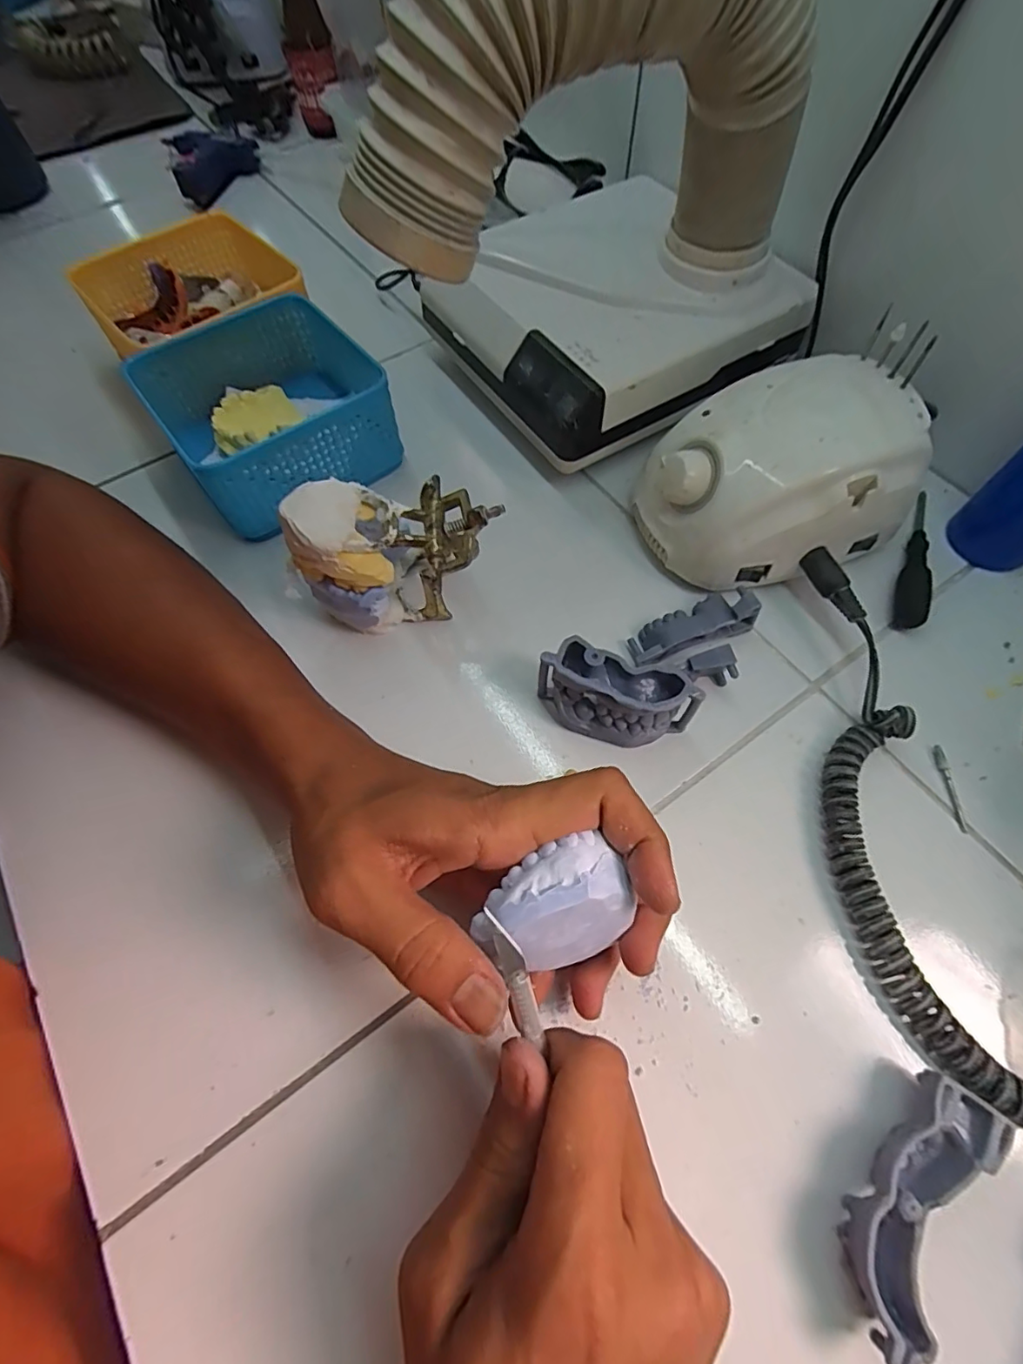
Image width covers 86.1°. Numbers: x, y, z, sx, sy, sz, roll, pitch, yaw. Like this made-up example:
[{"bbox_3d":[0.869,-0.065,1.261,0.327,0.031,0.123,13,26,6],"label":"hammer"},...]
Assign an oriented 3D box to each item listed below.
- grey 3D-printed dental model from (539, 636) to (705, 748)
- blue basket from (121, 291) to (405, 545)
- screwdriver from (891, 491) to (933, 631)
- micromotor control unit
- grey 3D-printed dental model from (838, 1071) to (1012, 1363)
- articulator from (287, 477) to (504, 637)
[{"bbox_3d":[0.053,0.010,0.285,0.079,0.041,0.034,19,66,11],"label":"grey 3D-printed dental model"},{"bbox_3d":[-0.160,-0.179,0.368,0.125,0.066,0.132,-37,68,-15],"label":"blue basket"},{"bbox_3d":[0.252,-0.078,0.342,0.017,0.012,0.108,19,66,11],"label":"screwdriver"},{"bbox_3d":[0.150,-0.115,0.318,0.134,0.081,0.092,-21,65,-8],"label":"micromotor control unit"},{"bbox_3d":[0.146,0.190,0.201,0.030,0.021,0.086,35,70,18],"label":"grey 3D-printed dental model"},{"bbox_3d":[-0.060,-0.068,0.301,0.105,0.076,0.062,-20,64,-8],"label":"articulator"}]

